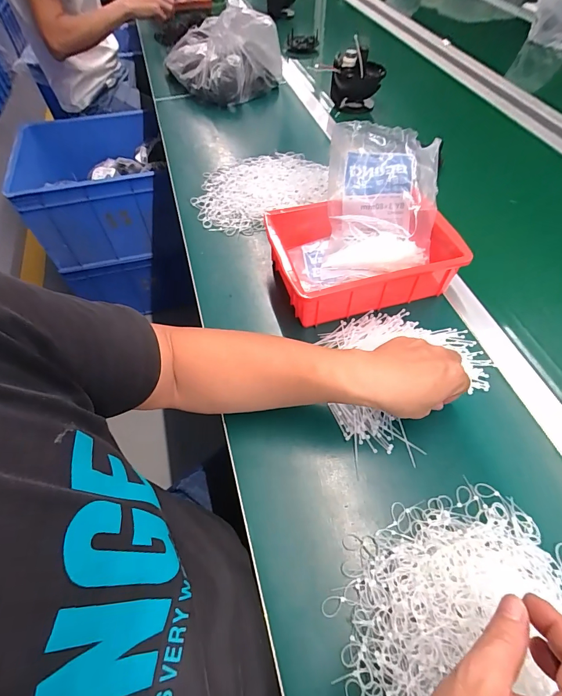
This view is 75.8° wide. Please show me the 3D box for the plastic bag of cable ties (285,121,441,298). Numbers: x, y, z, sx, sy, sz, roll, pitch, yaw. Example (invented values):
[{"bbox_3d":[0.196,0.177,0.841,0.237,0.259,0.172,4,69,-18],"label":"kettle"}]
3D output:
[{"bbox_3d":[0.126,-0.193,0.524,0.201,0.072,0.230,7,95,5],"label":"plastic bag of cable ties"}]

